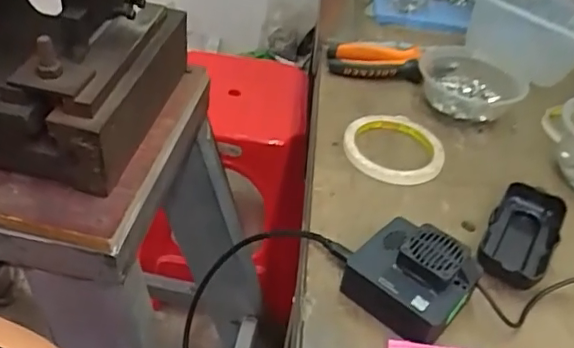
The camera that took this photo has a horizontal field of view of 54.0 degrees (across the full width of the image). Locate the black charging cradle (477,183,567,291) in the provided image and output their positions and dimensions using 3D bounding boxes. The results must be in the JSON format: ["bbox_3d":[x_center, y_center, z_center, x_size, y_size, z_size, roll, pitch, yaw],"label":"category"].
[{"bbox_3d":[0.195,0.051,0.470,0.052,0.022,0.108,24,43,20],"label":"black charging cradle"}]

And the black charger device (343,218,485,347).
[{"bbox_3d":[0.090,0.075,0.408,0.081,0.042,0.073,35,48,30],"label":"black charger device"}]

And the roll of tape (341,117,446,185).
[{"bbox_3d":[0.104,-0.025,0.546,0.094,0.015,0.097,3,40,-3],"label":"roll of tape"}]

